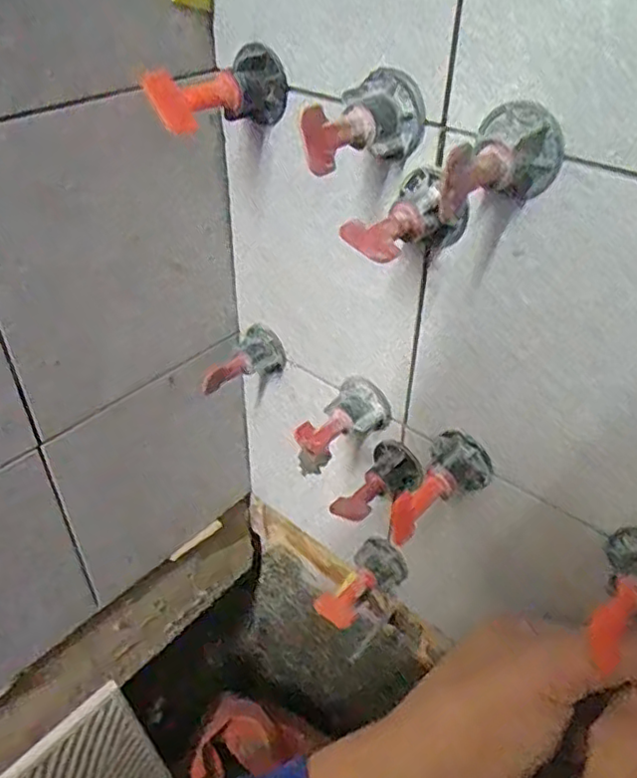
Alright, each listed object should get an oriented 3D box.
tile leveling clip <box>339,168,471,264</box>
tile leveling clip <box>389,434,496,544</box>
[{"bbox_3d":[0.033,-0.062,0.241,0.061,0.027,0.026,-30,48,-33],"label":"tile leveling clip"},{"bbox_3d":[0.055,0.050,0.303,0.060,0.028,0.027,-40,51,-16],"label":"tile leveling clip"}]

